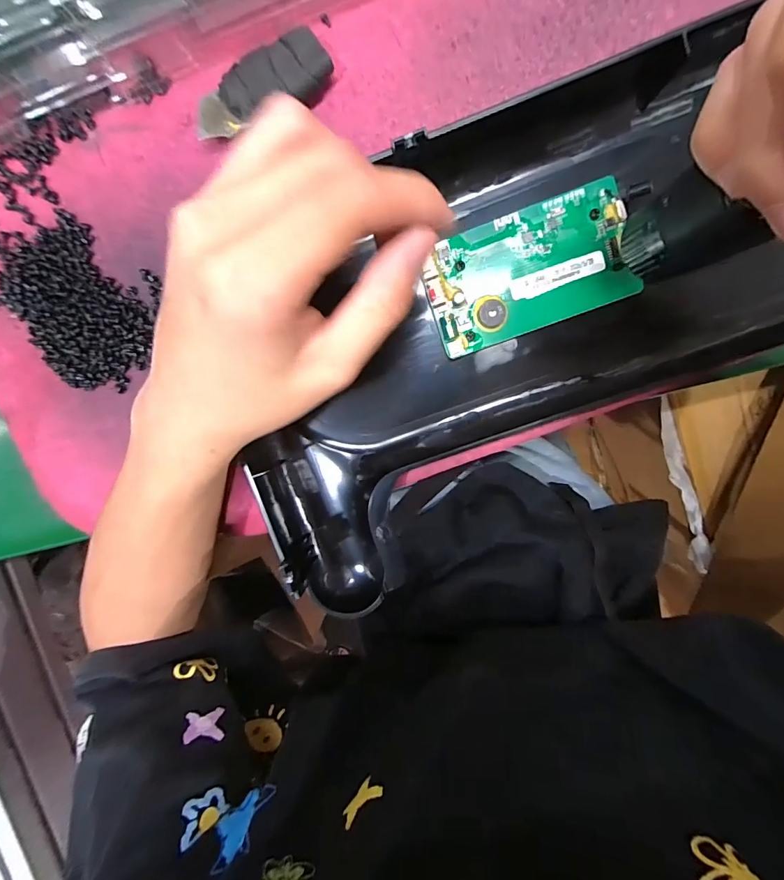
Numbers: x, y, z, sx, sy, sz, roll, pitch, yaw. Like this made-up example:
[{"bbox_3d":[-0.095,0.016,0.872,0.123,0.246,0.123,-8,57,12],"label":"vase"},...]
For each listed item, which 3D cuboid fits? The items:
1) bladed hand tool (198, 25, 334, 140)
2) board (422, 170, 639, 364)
[{"bbox_3d":[-0.066,-0.176,0.217,0.072,0.019,0.028,-26,97,6],"label":"bladed hand tool"},{"bbox_3d":[0.071,-0.088,0.223,0.105,0.009,0.061,-19,98,6],"label":"board"}]

